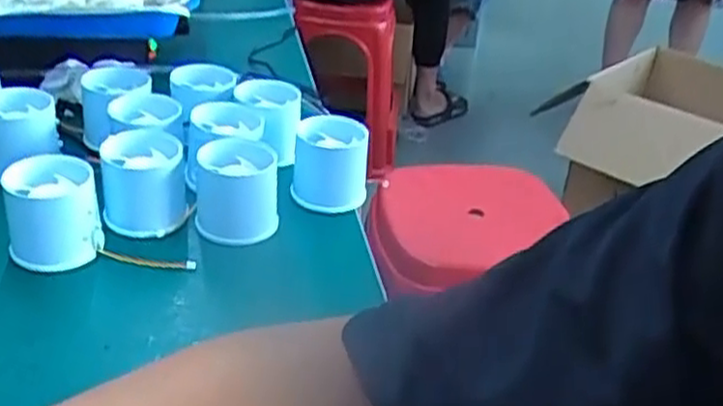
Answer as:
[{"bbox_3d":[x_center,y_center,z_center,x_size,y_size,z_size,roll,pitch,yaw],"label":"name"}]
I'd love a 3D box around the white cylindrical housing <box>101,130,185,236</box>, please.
[{"bbox_3d":[-0.147,-0.015,0.516,0.051,0.059,0.051,5,31,-3],"label":"white cylindrical housing"}]

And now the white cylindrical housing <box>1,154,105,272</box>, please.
[{"bbox_3d":[-0.192,0.007,0.477,0.052,0.055,0.052,5,31,-3],"label":"white cylindrical housing"}]

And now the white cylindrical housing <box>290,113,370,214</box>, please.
[{"bbox_3d":[-0.023,-0.030,0.566,0.053,0.051,0.059,4,31,-3],"label":"white cylindrical housing"}]

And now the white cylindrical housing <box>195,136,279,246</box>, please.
[{"bbox_3d":[-0.084,-0.006,0.520,0.056,0.053,0.059,2,31,-7],"label":"white cylindrical housing"}]

